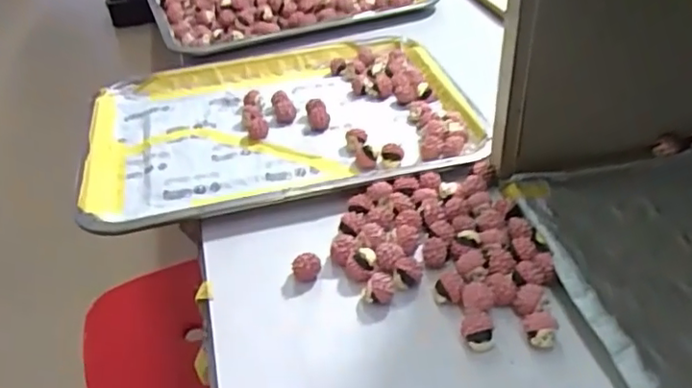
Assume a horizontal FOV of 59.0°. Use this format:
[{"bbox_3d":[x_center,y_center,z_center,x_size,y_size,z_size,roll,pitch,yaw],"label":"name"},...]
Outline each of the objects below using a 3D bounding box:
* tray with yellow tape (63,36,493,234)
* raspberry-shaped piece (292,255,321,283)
[{"bbox_3d":[-0.070,-0.070,0.595,0.359,0.033,0.286,-8,37,-7],"label":"tray with yellow tape"},{"bbox_3d":[-0.027,0.053,0.426,0.014,0.019,0.016,28,47,34],"label":"raspberry-shaped piece"}]

